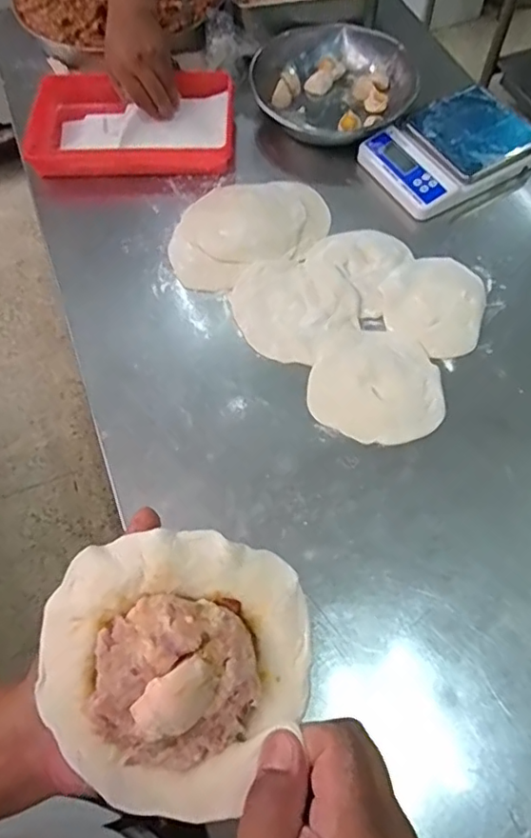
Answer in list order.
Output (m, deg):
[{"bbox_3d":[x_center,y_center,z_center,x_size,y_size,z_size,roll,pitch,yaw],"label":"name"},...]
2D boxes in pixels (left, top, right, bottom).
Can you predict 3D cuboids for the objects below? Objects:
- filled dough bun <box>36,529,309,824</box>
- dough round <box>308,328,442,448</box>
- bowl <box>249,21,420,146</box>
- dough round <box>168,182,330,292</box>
[{"bbox_3d":[-0.046,0.125,0.282,0.134,0.043,0.134,0,83,-4],"label":"filled dough bun"},{"bbox_3d":[0.131,-0.039,0.658,0.147,0.009,0.144,28,67,14],"label":"dough round"},{"bbox_3d":[0.111,-0.492,0.858,0.234,0.070,0.219,0,63,1],"label":"bowl"},{"bbox_3d":[-0.027,-0.260,0.766,0.215,0.021,0.164,-21,64,-9],"label":"dough round"}]

